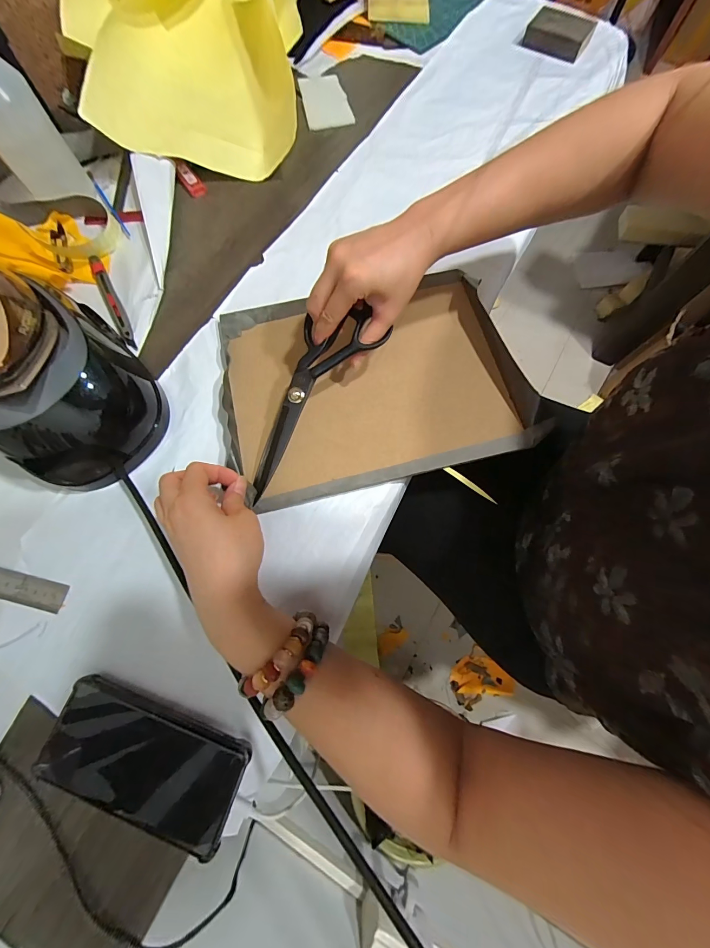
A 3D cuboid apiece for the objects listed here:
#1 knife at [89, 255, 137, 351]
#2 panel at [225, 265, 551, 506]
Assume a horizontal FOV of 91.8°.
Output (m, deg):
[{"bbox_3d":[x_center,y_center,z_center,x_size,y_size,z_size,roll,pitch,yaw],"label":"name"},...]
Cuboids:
[{"bbox_3d":[-0.308,-0.220,0.435,0.018,0.014,0.152,-29,74,-7],"label":"knife"},{"bbox_3d":[0.020,-0.111,0.388,0.325,0.019,0.242,-12,72,-2],"label":"panel"}]

